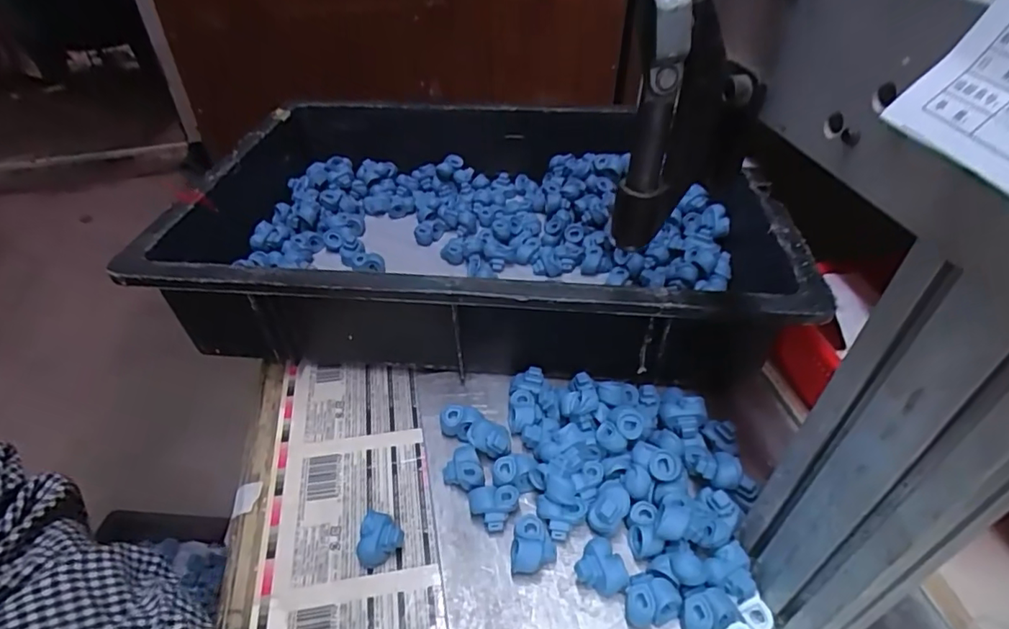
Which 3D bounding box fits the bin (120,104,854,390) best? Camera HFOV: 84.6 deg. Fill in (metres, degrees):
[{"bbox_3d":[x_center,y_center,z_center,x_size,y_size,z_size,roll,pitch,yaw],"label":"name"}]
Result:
[{"bbox_3d":[-0.016,-0.079,0.477,0.442,0.105,0.311,4,42,4],"label":"bin"}]

